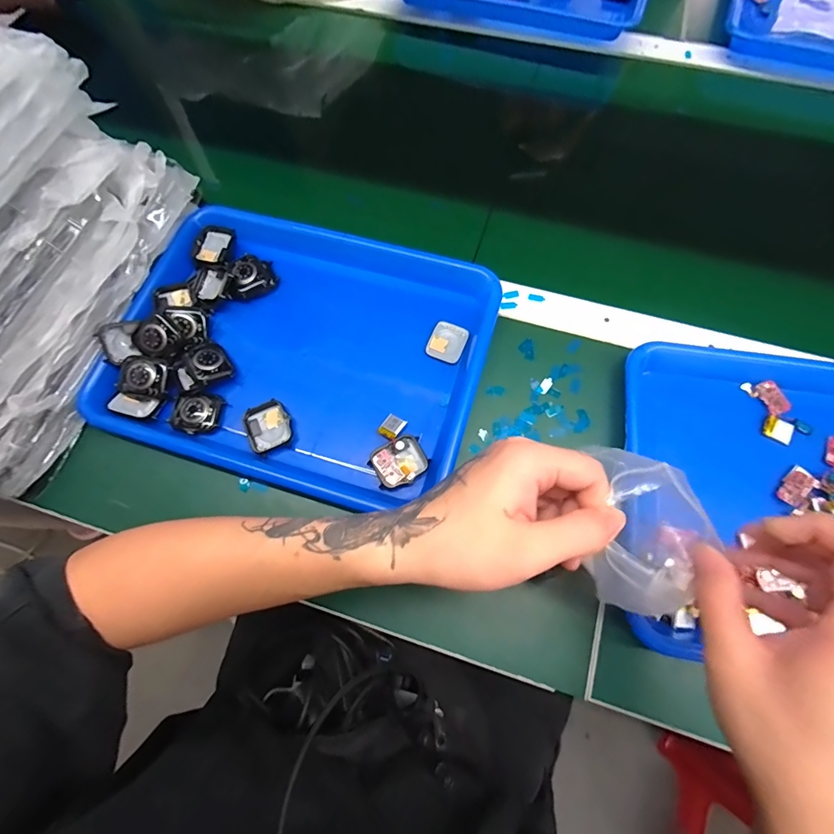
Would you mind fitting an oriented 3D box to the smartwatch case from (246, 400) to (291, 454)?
[{"bbox_3d":[-0.132,0.009,0.377,0.039,0.012,0.042,-24,71,-6],"label":"smartwatch case"}]

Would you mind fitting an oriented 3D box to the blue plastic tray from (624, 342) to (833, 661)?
[{"bbox_3d":[0.333,0.066,0.337,0.323,0.032,0.258,8,71,5],"label":"blue plastic tray"}]

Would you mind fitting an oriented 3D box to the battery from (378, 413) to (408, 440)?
[{"bbox_3d":[-0.021,0.009,0.370,0.018,0.004,0.020,27,73,11],"label":"battery"}]

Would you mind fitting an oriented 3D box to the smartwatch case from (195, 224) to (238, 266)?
[{"bbox_3d":[-0.211,-0.180,0.447,0.038,0.014,0.048,19,72,9],"label":"smartwatch case"}]

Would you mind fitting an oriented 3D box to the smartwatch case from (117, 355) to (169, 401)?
[{"bbox_3d":[-0.250,-0.036,0.386,0.042,0.012,0.036,17,72,8],"label":"smartwatch case"}]

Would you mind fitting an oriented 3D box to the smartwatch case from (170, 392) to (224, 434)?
[{"bbox_3d":[-0.202,-0.002,0.390,0.041,0.013,0.037,10,71,6],"label":"smartwatch case"}]

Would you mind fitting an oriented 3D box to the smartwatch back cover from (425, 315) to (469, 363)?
[{"bbox_3d":[0.031,-0.074,0.408,0.033,0.006,0.042,24,73,11],"label":"smartwatch back cover"}]

